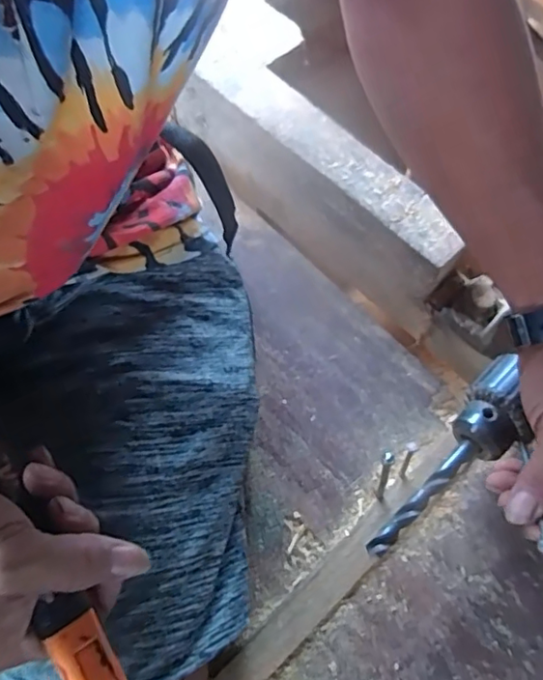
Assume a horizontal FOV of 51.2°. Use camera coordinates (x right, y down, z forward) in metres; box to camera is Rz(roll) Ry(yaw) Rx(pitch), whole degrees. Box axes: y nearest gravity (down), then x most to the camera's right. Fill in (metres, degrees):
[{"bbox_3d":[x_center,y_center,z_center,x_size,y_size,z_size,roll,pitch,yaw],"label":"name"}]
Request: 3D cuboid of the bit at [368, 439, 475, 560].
[{"bbox_3d":[0.105,0.109,0.393,0.105,0.008,0.012,-41,72,-16],"label":"bit"}]

